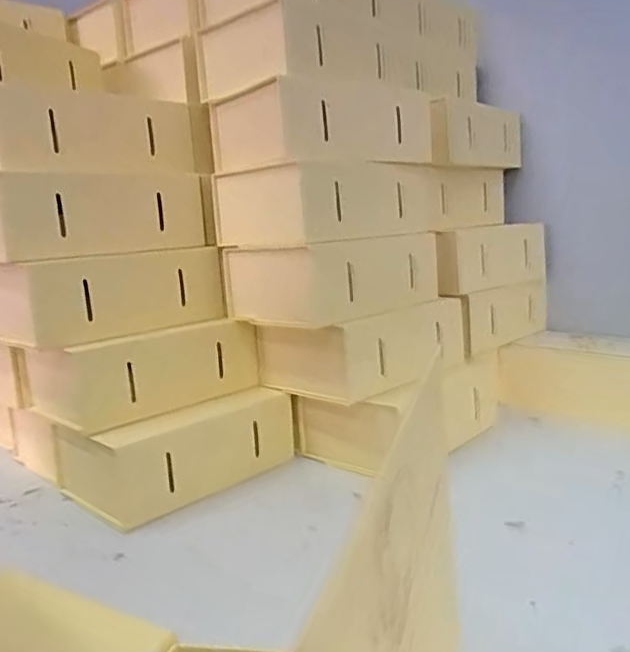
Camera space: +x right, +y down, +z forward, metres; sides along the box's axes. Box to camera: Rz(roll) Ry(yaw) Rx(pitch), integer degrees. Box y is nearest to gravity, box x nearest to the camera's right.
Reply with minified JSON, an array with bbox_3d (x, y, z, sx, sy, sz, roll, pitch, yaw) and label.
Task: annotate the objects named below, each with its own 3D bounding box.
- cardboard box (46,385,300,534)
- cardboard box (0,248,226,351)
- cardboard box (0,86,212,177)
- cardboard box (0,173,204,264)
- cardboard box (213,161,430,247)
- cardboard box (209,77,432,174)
[{"bbox_3d":[-0.110,0.093,0.496,0.175,0.068,0.099,-13,14,-42],"label":"cardboard box"},{"bbox_3d":[-0.167,-0.028,0.500,0.103,0.058,0.165,5,14,41],"label":"cardboard box"},{"bbox_3d":[-0.187,-0.151,0.502,0.179,0.060,0.104,-13,14,-42],"label":"cardboard box"},{"bbox_3d":[-0.179,-0.087,0.495,0.168,0.058,0.083,-13,14,-42],"label":"cardboard box"},{"bbox_3d":[0.013,-0.107,0.542,0.116,0.058,0.176,5,14,41],"label":"cardboard box"},{"bbox_3d":[0.001,-0.170,0.537,0.159,0.064,0.114,-13,14,-42],"label":"cardboard box"}]

